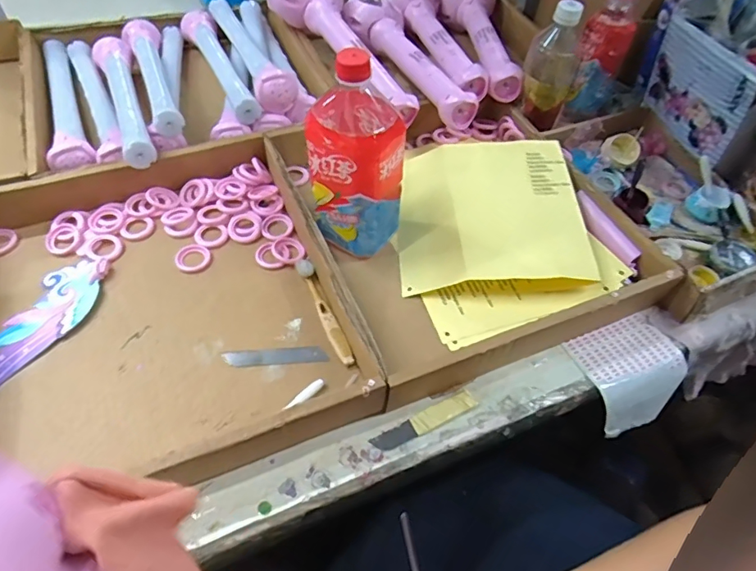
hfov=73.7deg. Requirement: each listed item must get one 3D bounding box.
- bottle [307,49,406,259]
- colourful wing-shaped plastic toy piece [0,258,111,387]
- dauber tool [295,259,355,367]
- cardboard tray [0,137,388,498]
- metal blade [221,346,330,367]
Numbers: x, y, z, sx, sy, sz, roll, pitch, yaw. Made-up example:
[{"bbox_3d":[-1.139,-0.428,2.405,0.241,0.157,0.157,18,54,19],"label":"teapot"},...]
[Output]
[{"bbox_3d":[-0.023,-0.133,0.519,0.093,0.216,0.097,-2,54,-5],"label":"bottle"},{"bbox_3d":[-0.336,0.038,0.504,0.070,0.008,0.166,9,52,9],"label":"colourful wing-shaped plastic toy piece"},{"bbox_3d":[-0.057,0.025,0.527,0.016,0.010,0.137,-19,58,-18],"label":"dauber tool"},{"bbox_3d":[-0.225,0.009,0.505,0.361,0.057,0.384,-15,57,-14],"label":"cardboard tray"},{"bbox_3d":[-0.102,0.071,0.502,0.103,0.004,0.017,-3,51,2],"label":"metal blade"}]

